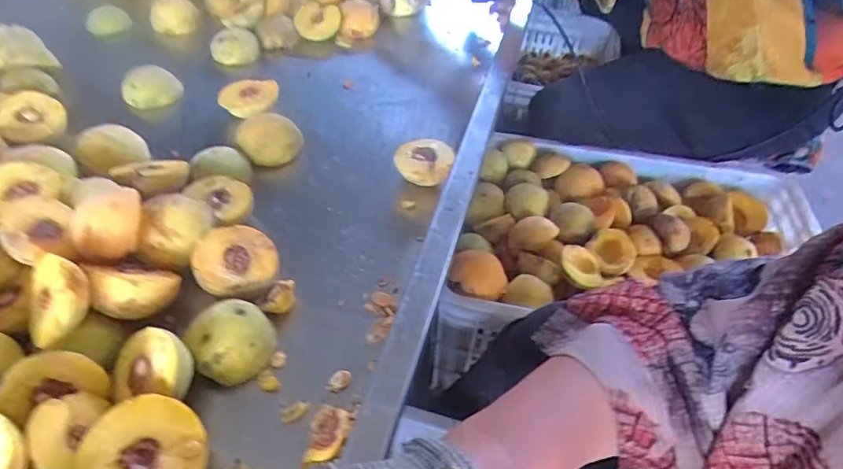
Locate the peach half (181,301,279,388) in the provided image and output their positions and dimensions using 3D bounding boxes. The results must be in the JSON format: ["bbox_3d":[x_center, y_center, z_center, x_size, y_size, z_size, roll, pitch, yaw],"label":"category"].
[{"bbox_3d":[-0.148,0.081,0.393,0.060,0.032,0.056,2,48,-2],"label":"peach half"}]

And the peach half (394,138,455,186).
[{"bbox_3d":[0.004,-0.076,0.552,0.059,0.038,0.059,9,48,4],"label":"peach half"}]

